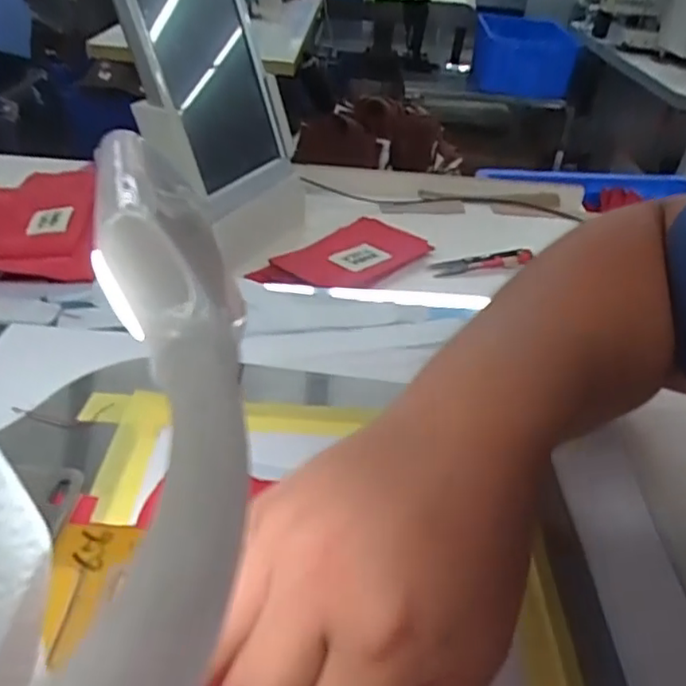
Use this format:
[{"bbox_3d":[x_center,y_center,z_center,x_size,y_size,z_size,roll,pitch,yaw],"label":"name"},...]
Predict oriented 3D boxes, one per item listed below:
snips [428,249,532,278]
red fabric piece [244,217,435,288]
[{"bbox_3d":[0.134,-0.075,0.602,0.108,0.017,0.020,-9,39,-19],"label":"snips"},{"bbox_3d":[0.008,-0.086,0.586,0.097,0.024,0.171,29,43,29],"label":"red fabric piece"}]

